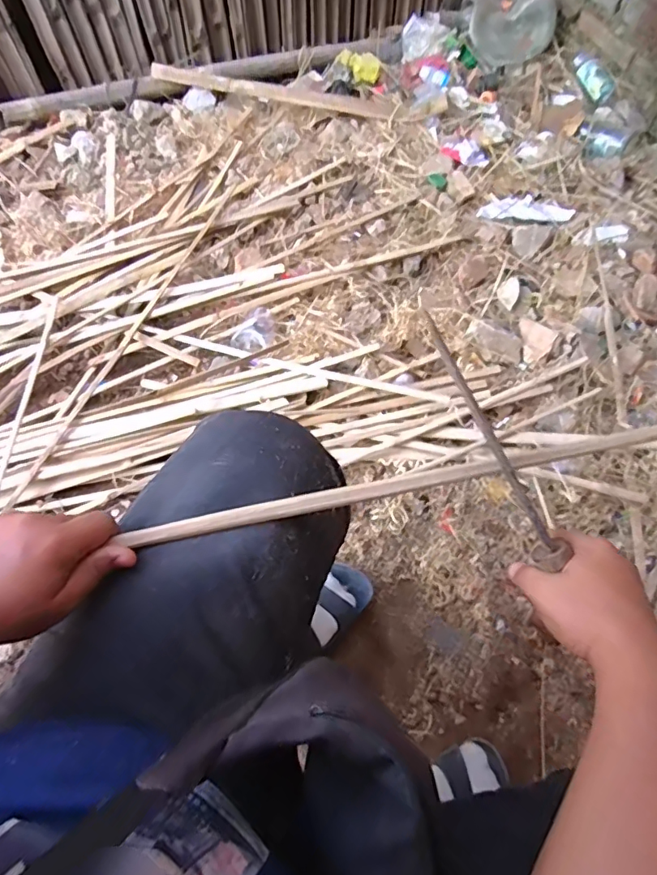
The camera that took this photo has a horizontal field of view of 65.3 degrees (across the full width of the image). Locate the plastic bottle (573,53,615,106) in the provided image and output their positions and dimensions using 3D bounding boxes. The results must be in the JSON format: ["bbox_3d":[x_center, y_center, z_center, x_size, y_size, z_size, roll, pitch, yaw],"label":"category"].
[{"bbox_3d":[0.651,-0.890,1.262,0.054,0.043,0.182,-11,64,-5],"label":"plastic bottle"}]

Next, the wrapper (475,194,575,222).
[{"bbox_3d":[0.424,-0.501,1.116,0.197,0.016,0.079,1,62,-1],"label":"wrapper"}]

